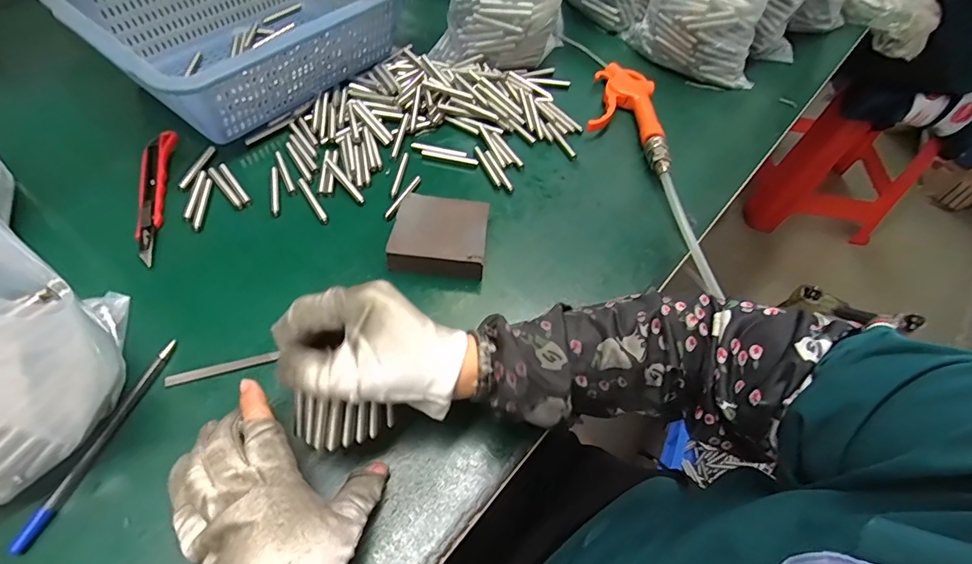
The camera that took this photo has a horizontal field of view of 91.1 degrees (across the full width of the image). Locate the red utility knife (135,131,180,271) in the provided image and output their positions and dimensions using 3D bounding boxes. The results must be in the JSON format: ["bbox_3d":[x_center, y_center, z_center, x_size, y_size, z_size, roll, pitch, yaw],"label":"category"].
[{"bbox_3d":[-0.299,-0.080,0.427,0.025,0.013,0.149,-9,57,-10],"label":"red utility knife"}]

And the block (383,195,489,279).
[{"bbox_3d":[-0.039,-0.040,0.416,0.079,0.023,0.069,8,55,2],"label":"block"}]

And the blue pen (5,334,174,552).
[{"bbox_3d":[-0.252,0.100,0.314,0.011,0.007,0.139,15,56,6],"label":"blue pen"}]

